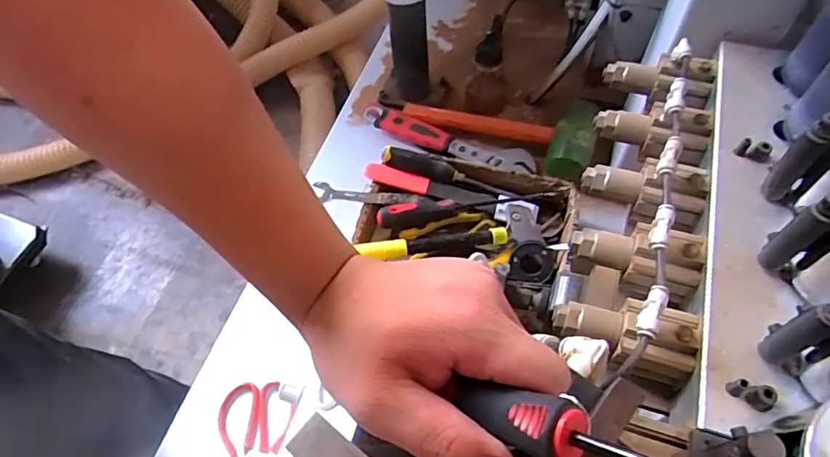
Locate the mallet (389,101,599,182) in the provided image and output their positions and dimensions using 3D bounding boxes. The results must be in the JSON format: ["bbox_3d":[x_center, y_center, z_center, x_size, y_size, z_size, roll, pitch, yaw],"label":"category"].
[{"bbox_3d":[0.130,-0.188,0.844,0.333,0.056,0.117,26,64,18],"label":"mallet"}]

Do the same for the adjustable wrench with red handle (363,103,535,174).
[{"bbox_3d":[0.049,-0.149,0.854,0.297,0.023,0.049,21,62,16],"label":"adjustable wrench with red handle"}]

